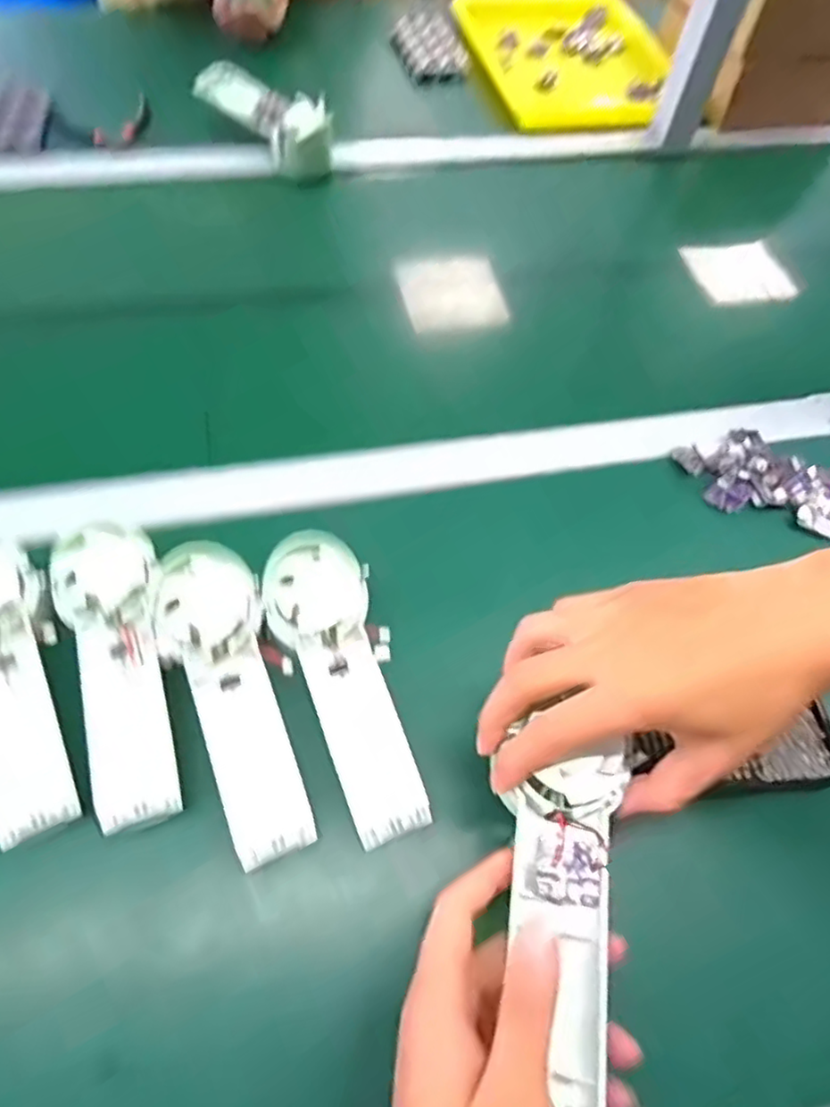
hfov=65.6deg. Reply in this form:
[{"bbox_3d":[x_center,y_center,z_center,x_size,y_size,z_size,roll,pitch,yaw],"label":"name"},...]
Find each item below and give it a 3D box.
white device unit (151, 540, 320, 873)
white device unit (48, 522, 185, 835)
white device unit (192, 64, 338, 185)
[{"bbox_3d":[-0.104,0.082,0.373,0.062,0.026,0.179,-18,75,-14],"label":"white device unit"},{"bbox_3d":[-0.169,0.063,0.373,0.056,0.032,0.174,-18,63,-14],"label":"white device unit"},{"bbox_3d":[-0.161,-0.467,0.699,0.174,0.067,0.062,38,64,17],"label":"white device unit"}]

